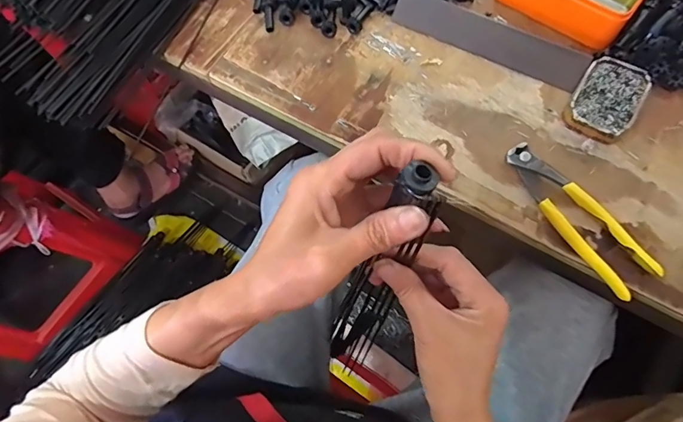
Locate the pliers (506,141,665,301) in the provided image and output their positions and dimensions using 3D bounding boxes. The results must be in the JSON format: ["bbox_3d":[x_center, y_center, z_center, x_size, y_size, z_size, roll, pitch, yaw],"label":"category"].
[{"bbox_3d":[0.220,0.002,0.401,0.045,0.016,0.166,-31,71,-8],"label":"pliers"}]

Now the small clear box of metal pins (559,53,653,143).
[{"bbox_3d":[0.272,-0.115,0.436,0.060,0.022,0.089,30,74,13],"label":"small clear box of metal pins"}]

